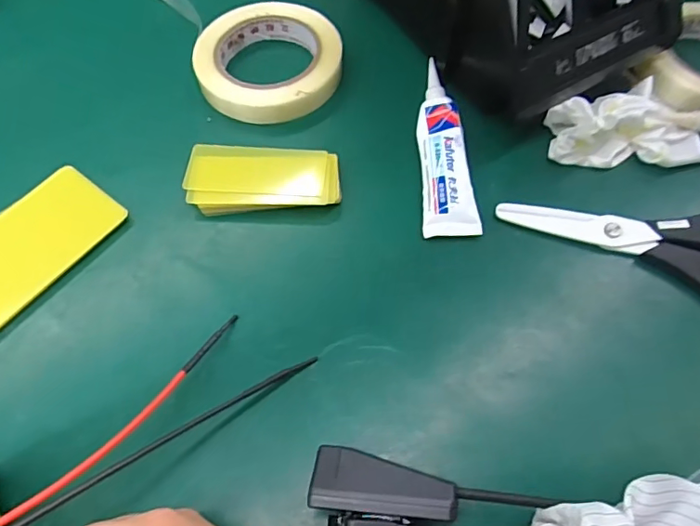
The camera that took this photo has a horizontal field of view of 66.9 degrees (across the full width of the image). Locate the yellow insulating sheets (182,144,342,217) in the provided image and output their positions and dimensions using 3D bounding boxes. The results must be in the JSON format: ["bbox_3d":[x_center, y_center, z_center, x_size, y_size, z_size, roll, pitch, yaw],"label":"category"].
[{"bbox_3d":[-0.061,-0.058,0.376,0.105,0.016,0.049,2,62,1],"label":"yellow insulating sheets"}]

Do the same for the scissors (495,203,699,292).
[{"bbox_3d":[0.197,-0.024,0.345,0.183,0.014,0.079,24,65,12],"label":"scissors"}]

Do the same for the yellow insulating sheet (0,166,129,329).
[{"bbox_3d":[-0.229,-0.006,0.358,0.077,0.009,0.142,35,67,16],"label":"yellow insulating sheet"}]

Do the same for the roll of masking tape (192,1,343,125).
[{"bbox_3d":[-0.065,-0.164,0.426,0.113,0.022,0.104,0,62,0],"label":"roll of masking tape"}]

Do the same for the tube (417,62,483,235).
[{"bbox_3d":[0.068,-0.086,0.379,0.036,0.020,0.146,0,62,-1],"label":"tube"}]

